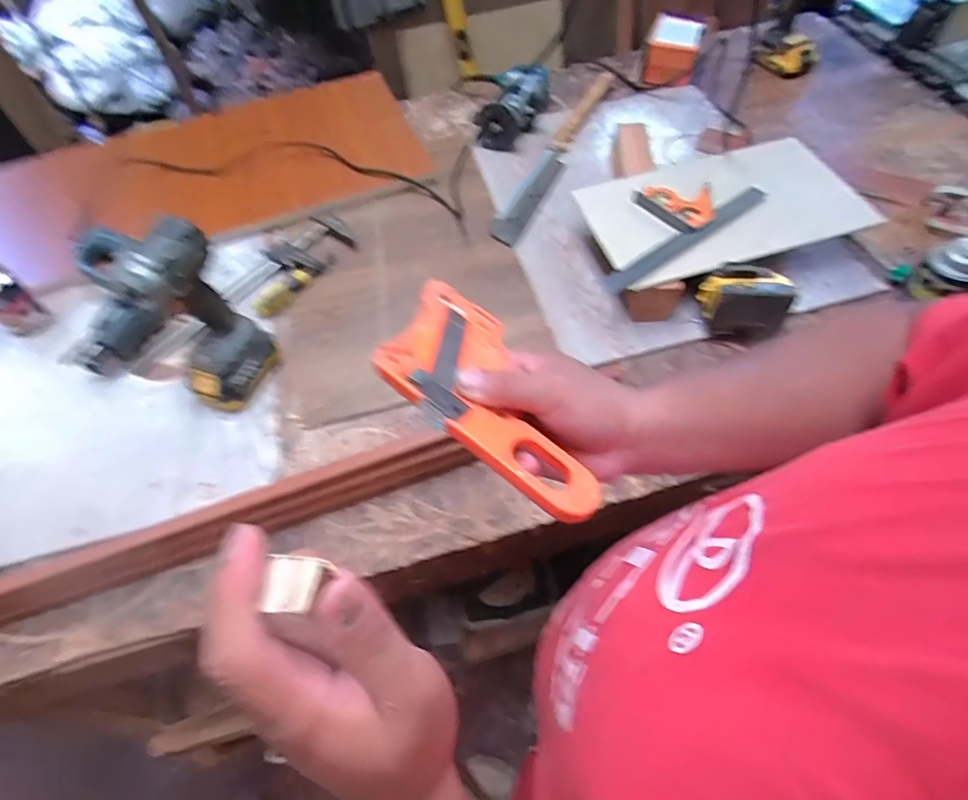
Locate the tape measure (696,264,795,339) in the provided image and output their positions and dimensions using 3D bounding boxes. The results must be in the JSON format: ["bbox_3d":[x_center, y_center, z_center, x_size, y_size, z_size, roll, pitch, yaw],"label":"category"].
[{"bbox_3d":[0.347,-0.132,0.748,0.110,0.087,0.067,-4,56,2],"label":"tape measure"}]

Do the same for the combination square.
[{"bbox_3d":[0.260,-0.256,0.792,0.272,0.034,0.119,-29,59,-14],"label":"combination square"}]

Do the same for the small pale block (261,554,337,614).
[{"bbox_3d":[-0.069,0.066,0.201,0.021,0.005,0.020,3,57,7],"label":"small pale block"}]

